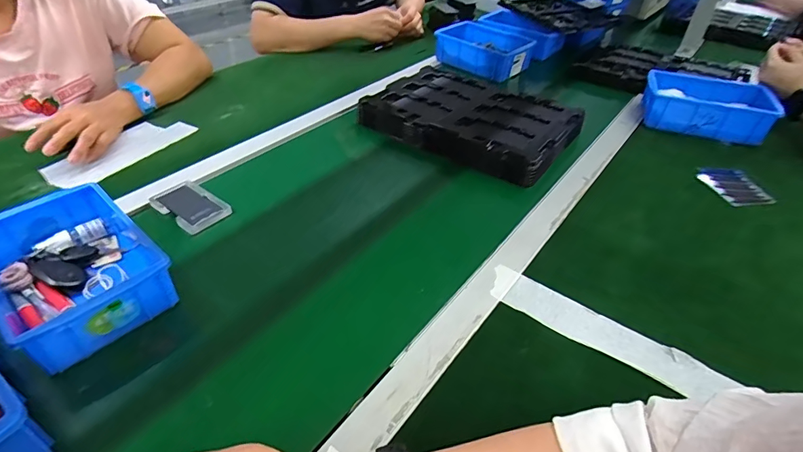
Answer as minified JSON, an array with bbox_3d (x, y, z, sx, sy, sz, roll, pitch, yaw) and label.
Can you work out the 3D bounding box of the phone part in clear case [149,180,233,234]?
[{"bbox_3d":[-0.279,-0.029,0.581,0.105,0.011,0.061,27,45,27],"label":"phone part in clear case"}]

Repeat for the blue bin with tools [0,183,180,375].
[{"bbox_3d":[-0.339,0.042,0.451,0.194,0.058,0.127,31,47,31],"label":"blue bin with tools"}]

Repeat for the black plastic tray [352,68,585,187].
[{"bbox_3d":[0.122,-0.191,0.761,0.322,0.040,0.251,24,44,25],"label":"black plastic tray"}]

